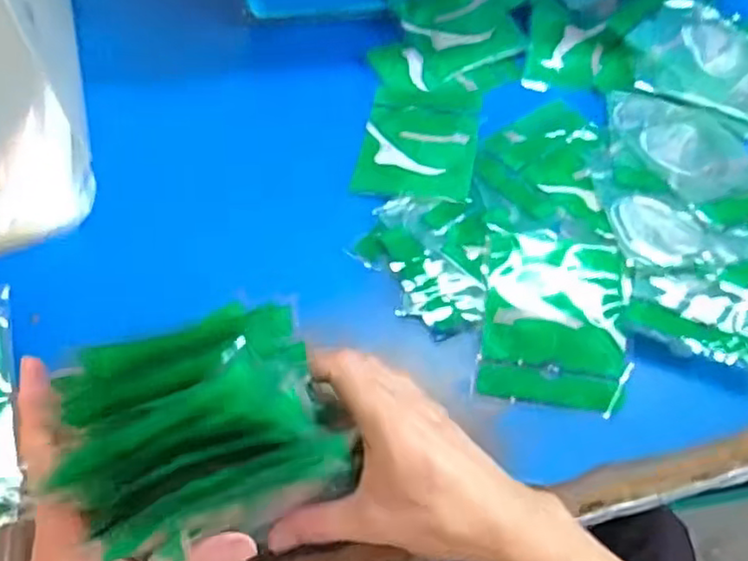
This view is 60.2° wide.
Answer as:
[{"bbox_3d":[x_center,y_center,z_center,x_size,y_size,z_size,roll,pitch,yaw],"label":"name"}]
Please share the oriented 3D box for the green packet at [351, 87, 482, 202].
[{"bbox_3d":[0.042,-0.128,0.573,0.099,0.009,0.135,8,58,6],"label":"green packet"}]

